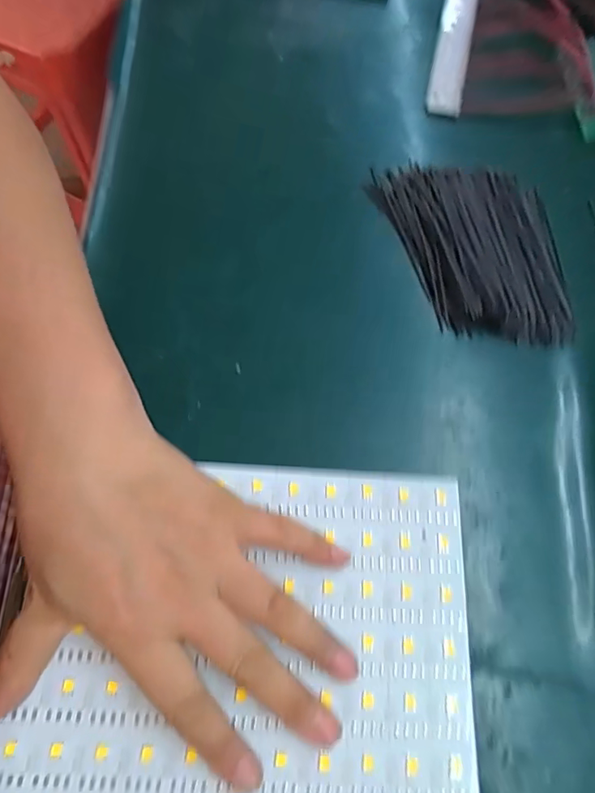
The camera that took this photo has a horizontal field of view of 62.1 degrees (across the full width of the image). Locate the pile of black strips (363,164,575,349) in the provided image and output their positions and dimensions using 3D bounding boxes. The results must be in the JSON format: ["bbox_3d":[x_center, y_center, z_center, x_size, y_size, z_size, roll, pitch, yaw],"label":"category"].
[{"bbox_3d":[0.109,-0.095,0.311,0.105,0.018,0.132,-2,69,-3],"label":"pile of black strips"}]

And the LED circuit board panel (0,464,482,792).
[{"bbox_3d":[-0.025,0.138,0.223,0.210,0.007,0.213,3,69,-2],"label":"LED circuit board panel"}]

